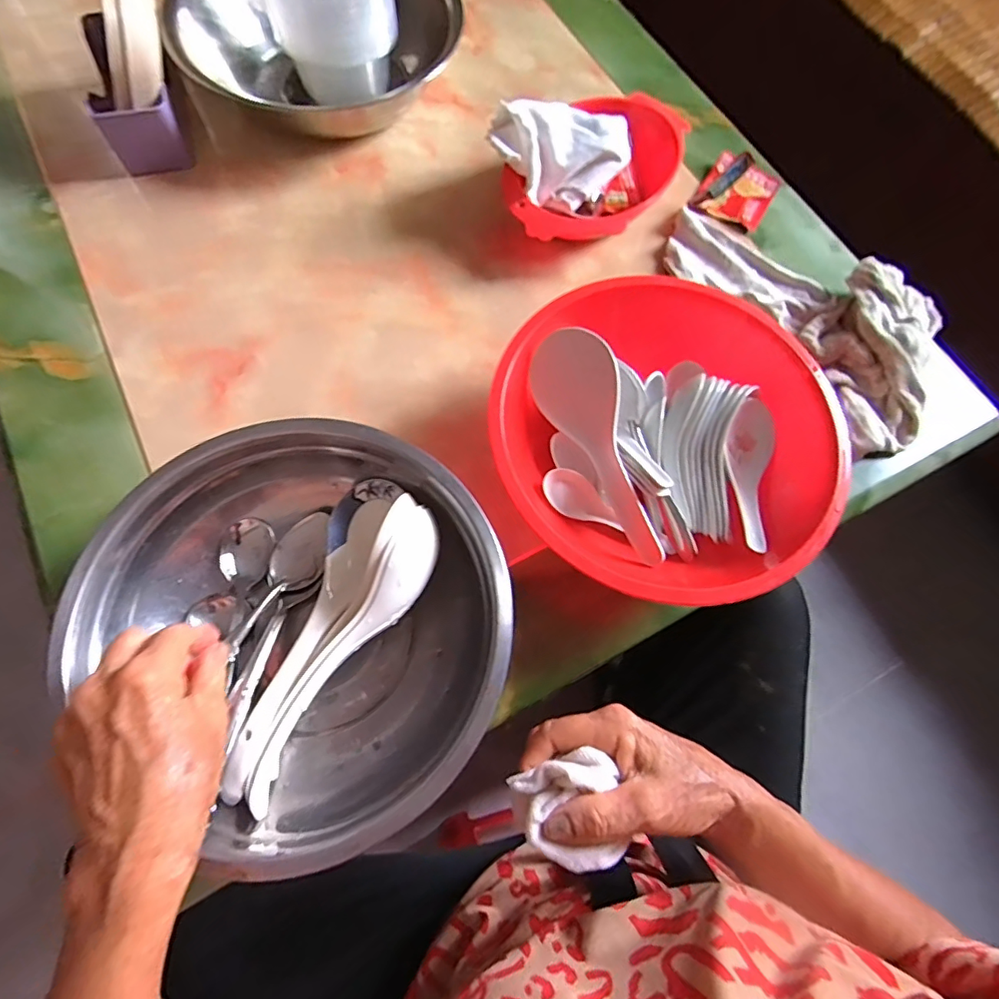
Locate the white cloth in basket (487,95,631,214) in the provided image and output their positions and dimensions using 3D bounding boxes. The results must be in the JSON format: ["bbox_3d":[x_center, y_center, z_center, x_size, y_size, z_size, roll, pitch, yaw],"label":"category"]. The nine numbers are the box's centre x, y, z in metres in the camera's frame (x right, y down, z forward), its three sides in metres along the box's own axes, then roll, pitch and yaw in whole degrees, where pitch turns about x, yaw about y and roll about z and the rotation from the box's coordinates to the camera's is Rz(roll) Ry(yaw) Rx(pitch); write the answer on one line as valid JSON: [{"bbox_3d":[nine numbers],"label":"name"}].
[{"bbox_3d":[0.057,-0.322,0.499,0.131,0.075,0.092,4,70,-2],"label":"white cloth in basket"}]

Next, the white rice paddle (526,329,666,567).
[{"bbox_3d":[0.077,-0.038,0.391,0.062,0.018,0.179,-26,82,29],"label":"white rice paddle"}]

